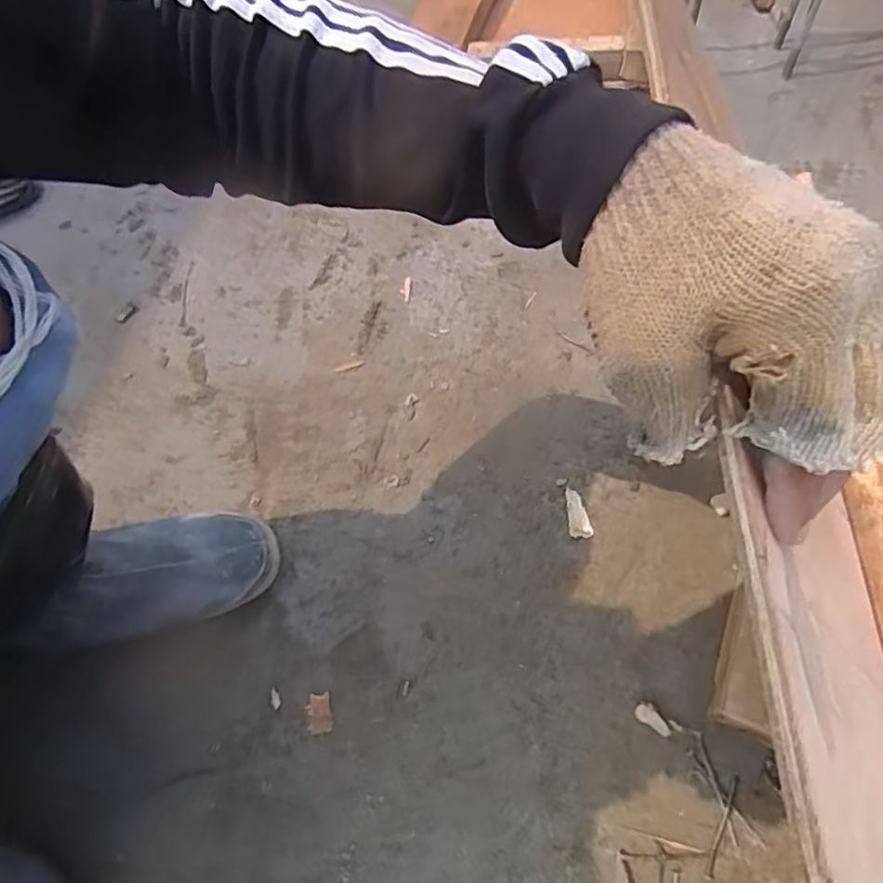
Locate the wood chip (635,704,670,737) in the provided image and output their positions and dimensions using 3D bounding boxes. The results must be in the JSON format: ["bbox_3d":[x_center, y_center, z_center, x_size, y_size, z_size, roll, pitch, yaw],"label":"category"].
[{"bbox_3d":[0.171,0.225,0.503,0.030,0.004,0.014,37,68,21],"label":"wood chip"}]

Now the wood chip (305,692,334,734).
[{"bbox_3d":[-0.102,0.225,0.517,0.020,0.004,0.031,-14,60,-6],"label":"wood chip"}]

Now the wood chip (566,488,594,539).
[{"bbox_3d":[0.127,0.068,0.594,0.020,0.009,0.050,-12,60,-5],"label":"wood chip"}]

